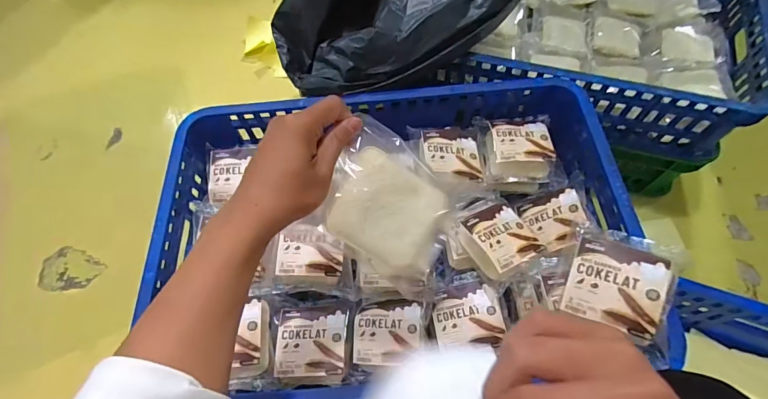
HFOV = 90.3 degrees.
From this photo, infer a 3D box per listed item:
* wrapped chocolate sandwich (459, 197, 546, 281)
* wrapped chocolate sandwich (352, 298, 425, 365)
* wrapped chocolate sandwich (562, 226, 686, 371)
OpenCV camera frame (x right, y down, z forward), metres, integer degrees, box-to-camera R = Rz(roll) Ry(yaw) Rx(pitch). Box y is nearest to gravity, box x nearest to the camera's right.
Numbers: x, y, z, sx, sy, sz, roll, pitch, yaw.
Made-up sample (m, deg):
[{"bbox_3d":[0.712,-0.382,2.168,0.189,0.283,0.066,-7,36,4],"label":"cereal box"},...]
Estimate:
[{"bbox_3d":[0.160,0.051,0.547,0.098,0.044,0.119,-17,57,-23],"label":"wrapped chocolate sandwich"},{"bbox_3d":[0.006,0.178,0.517,0.094,0.026,0.081,1,63,3],"label":"wrapped chocolate sandwich"},{"bbox_3d":[0.263,0.095,0.427,0.100,0.032,0.123,12,75,27],"label":"wrapped chocolate sandwich"}]

